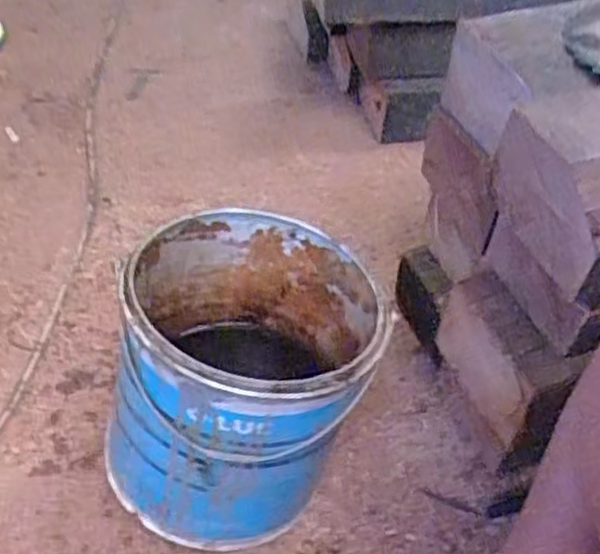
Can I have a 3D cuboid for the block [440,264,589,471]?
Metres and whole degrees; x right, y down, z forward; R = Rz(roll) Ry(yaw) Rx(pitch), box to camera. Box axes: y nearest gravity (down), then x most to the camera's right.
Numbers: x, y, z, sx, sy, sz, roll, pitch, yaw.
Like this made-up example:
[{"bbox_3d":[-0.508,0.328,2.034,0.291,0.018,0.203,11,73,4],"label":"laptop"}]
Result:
[{"bbox_3d":[0.160,0.075,0.587,0.050,0.092,0.127,-16,47,-14],"label":"block"}]

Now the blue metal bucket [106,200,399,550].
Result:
[{"bbox_3d":[-0.049,0.069,0.577,0.196,0.196,0.196,12,41,-10],"label":"blue metal bucket"}]

